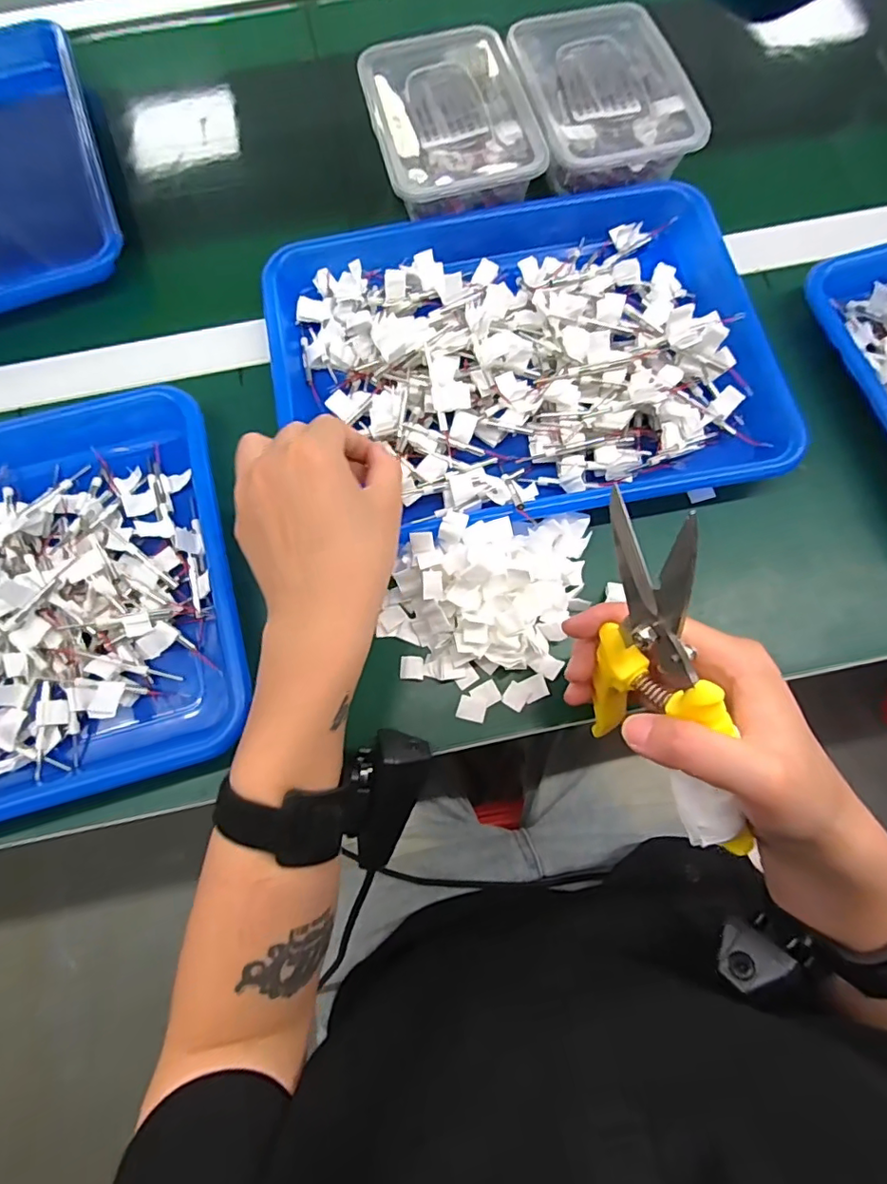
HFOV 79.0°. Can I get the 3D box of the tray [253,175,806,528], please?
[{"bbox_3d":[0.048,-0.178,0.377,0.330,0.039,0.269,-10,73,-2],"label":"tray"}]

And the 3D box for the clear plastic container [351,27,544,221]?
[{"bbox_3d":[0.005,-0.355,0.427,0.115,0.056,0.163,-14,73,-3],"label":"clear plastic container"}]

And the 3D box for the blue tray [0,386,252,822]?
[{"bbox_3d":[-0.299,0.004,0.341,0.331,0.045,0.280,-16,73,-4],"label":"blue tray"}]

